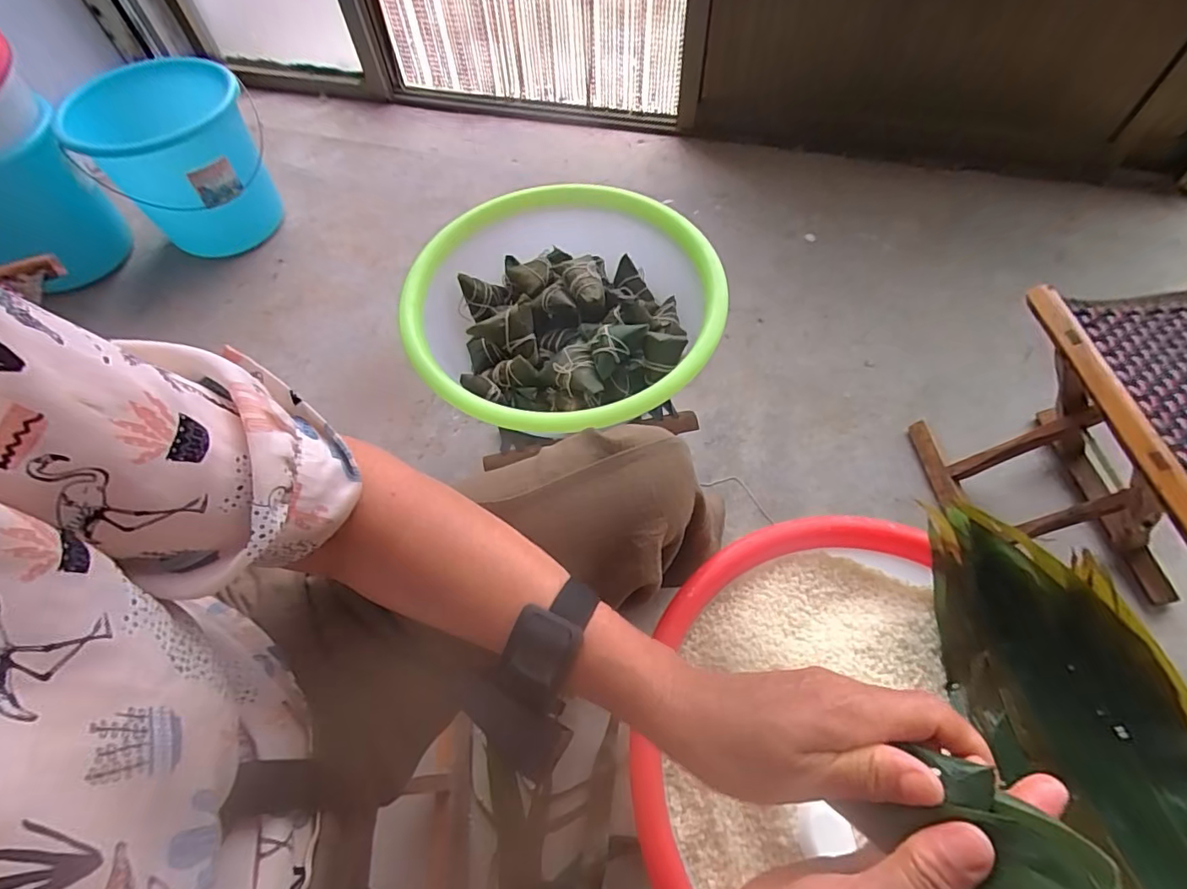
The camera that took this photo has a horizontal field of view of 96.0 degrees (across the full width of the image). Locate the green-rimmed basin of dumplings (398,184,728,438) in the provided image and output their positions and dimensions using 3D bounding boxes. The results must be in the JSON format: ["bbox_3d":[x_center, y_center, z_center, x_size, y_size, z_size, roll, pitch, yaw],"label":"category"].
[{"bbox_3d":[-0.038,-0.152,0.663,0.352,0.137,0.340,-1,58,2],"label":"green-rimmed basin of dumplings"}]

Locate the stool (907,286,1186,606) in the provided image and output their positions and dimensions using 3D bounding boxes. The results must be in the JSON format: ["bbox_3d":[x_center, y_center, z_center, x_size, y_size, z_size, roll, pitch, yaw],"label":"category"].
[{"bbox_3d":[0.688,0.016,0.724,0.250,0.322,0.314,-4,58,0],"label":"stool"}]

